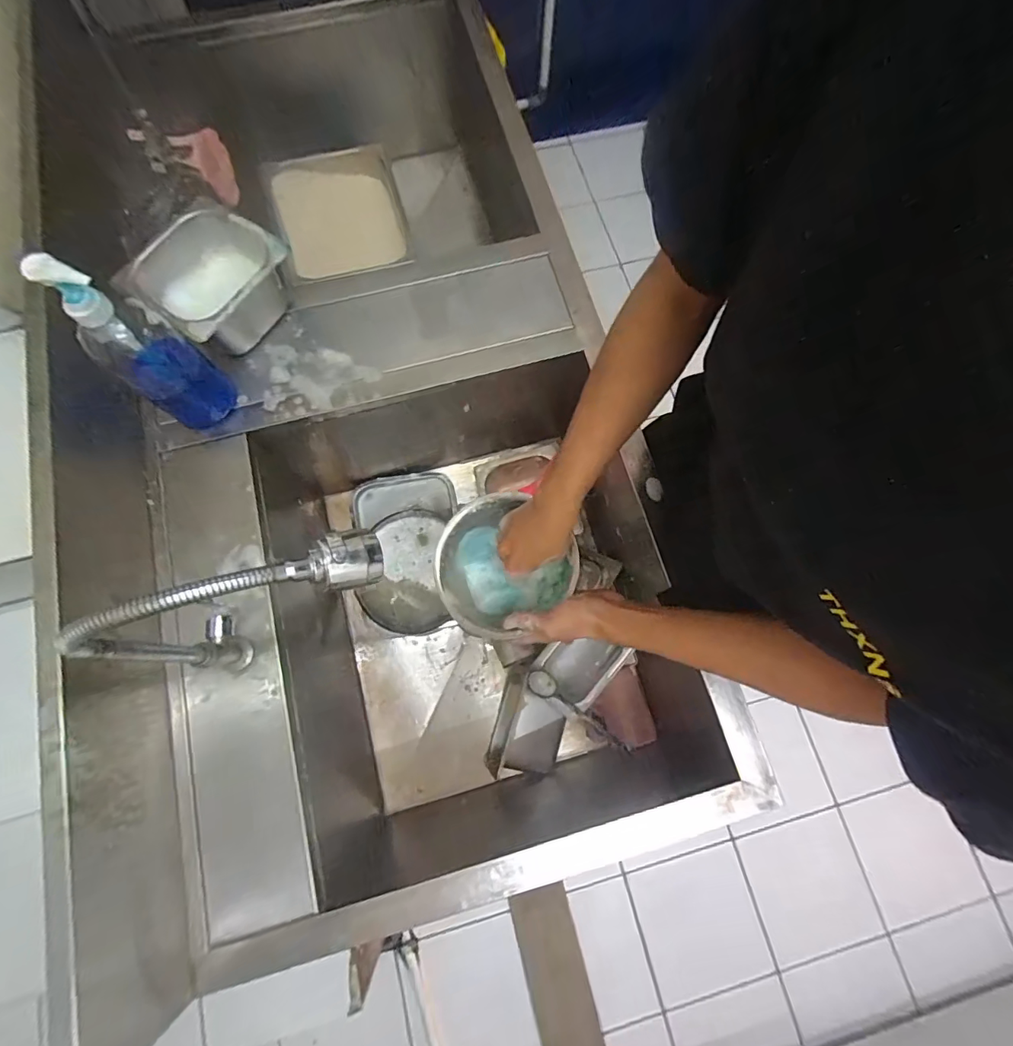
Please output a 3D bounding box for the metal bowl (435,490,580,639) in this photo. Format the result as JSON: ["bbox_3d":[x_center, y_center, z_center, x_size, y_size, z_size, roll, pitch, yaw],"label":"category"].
[{"bbox_3d":[-0.011,0.057,0.602,0.158,0.097,0.158,0,76,-1],"label":"metal bowl"}]

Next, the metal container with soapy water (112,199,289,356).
[{"bbox_3d":[-0.408,-0.335,0.669,0.161,0.095,0.179,35,78,8],"label":"metal container with soapy water"}]

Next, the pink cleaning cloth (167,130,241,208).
[{"bbox_3d":[-0.520,-0.625,0.828,0.081,0.072,0.106,-29,78,-8],"label":"pink cleaning cloth"}]

